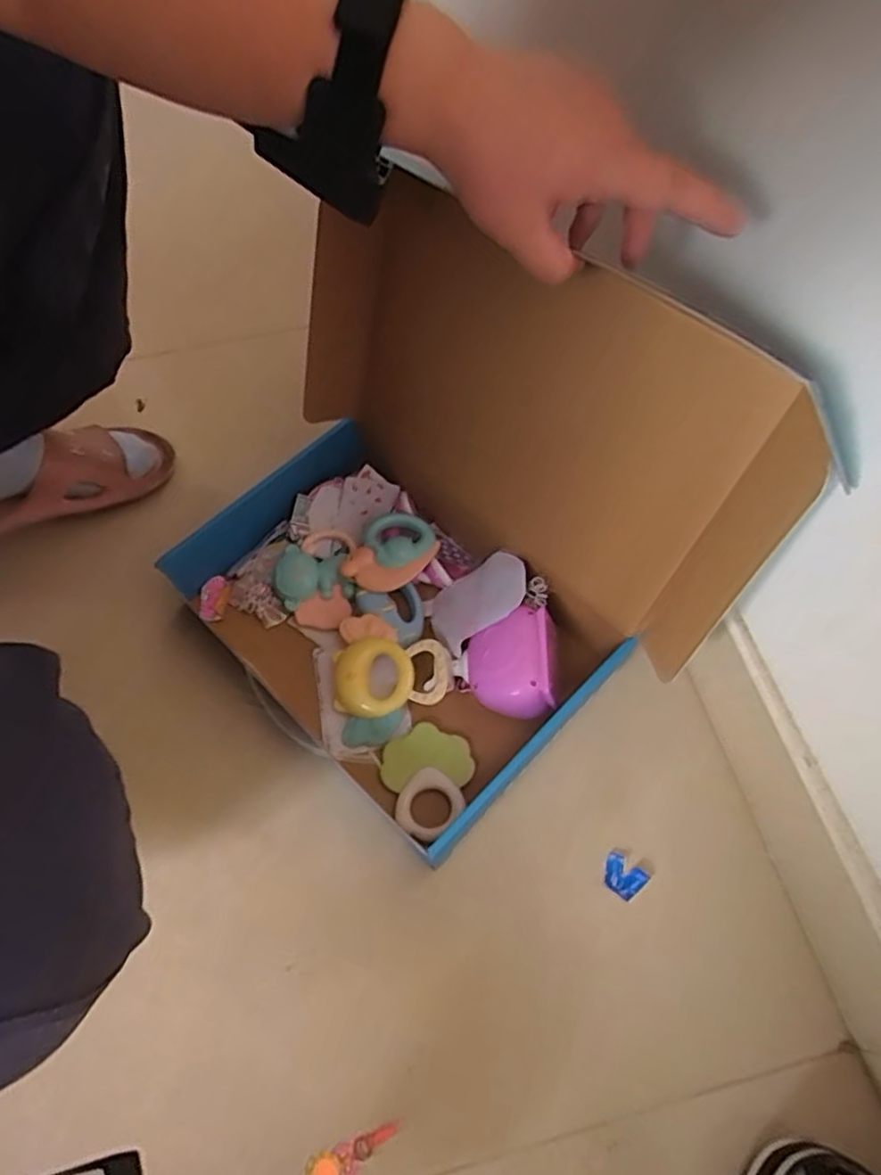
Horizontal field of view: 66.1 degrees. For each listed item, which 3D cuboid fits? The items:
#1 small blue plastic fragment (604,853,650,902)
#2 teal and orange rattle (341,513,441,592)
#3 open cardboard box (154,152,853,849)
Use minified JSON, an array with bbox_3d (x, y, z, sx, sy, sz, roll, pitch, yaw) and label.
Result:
[{"bbox_3d":[0.138,0.220,0.512,0.032,0.013,0.025,28,65,18],"label":"small blue plastic fragment"},{"bbox_3d":[-0.044,-0.029,0.611,0.063,0.018,0.079,26,65,14],"label":"teal and orange rattle"},{"bbox_3d":[-0.026,-0.055,0.519,0.298,0.301,0.413,-37,65,-17],"label":"open cardboard box"}]

